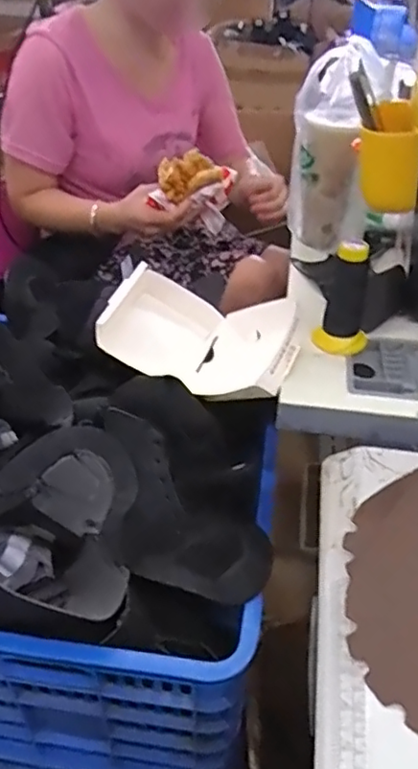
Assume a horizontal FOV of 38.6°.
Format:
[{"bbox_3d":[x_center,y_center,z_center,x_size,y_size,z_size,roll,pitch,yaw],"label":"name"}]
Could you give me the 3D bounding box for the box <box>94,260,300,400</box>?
[{"bbox_3d":[-0.008,-0.055,0.704,0.225,0.090,0.140,14,40,15],"label":"box"}]

